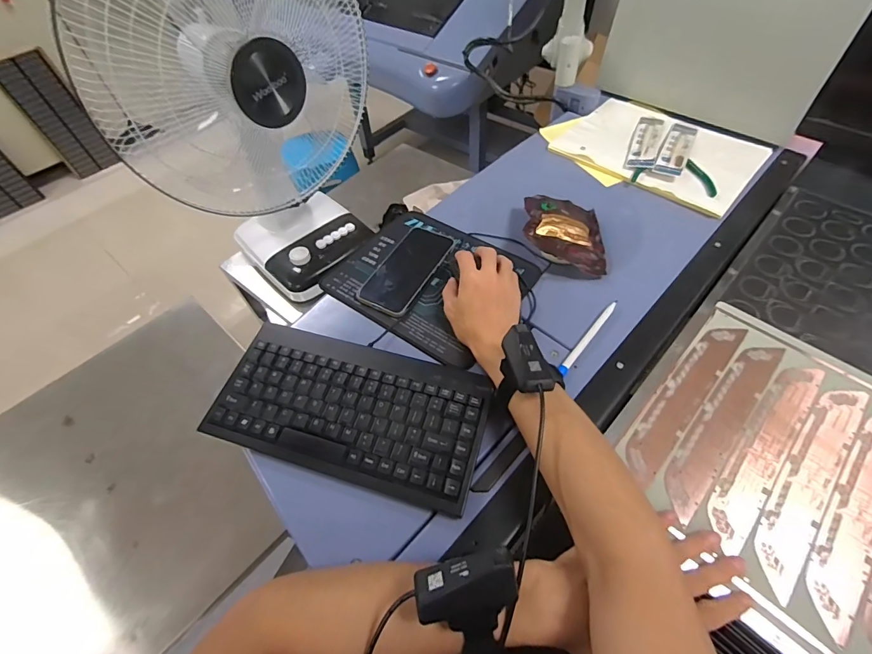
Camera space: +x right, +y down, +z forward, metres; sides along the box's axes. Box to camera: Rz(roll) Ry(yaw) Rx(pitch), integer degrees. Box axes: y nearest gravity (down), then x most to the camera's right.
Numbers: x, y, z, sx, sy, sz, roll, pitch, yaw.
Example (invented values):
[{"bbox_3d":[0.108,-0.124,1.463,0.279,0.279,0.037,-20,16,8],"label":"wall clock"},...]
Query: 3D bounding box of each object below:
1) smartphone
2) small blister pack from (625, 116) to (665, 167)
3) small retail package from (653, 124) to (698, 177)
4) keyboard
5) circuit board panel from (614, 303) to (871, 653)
[{"bbox_3d":[-0.040,-0.086,0.568,0.078,0.014,0.158,22,60,18],"label":"smartphone"},{"bbox_3d":[0.378,-0.337,0.716,0.044,0.014,0.172,19,59,16],"label":"small blister pack"},{"bbox_3d":[0.425,-0.317,0.701,0.046,0.017,0.174,24,60,19],"label":"small retail package"},{"bbox_3d":[-0.092,0.086,0.441,0.288,0.033,0.145,13,57,13],"label":"keyboard"},{"bbox_3d":[0.445,0.194,0.347,0.501,0.009,0.289,37,65,27],"label":"circuit board panel"}]

